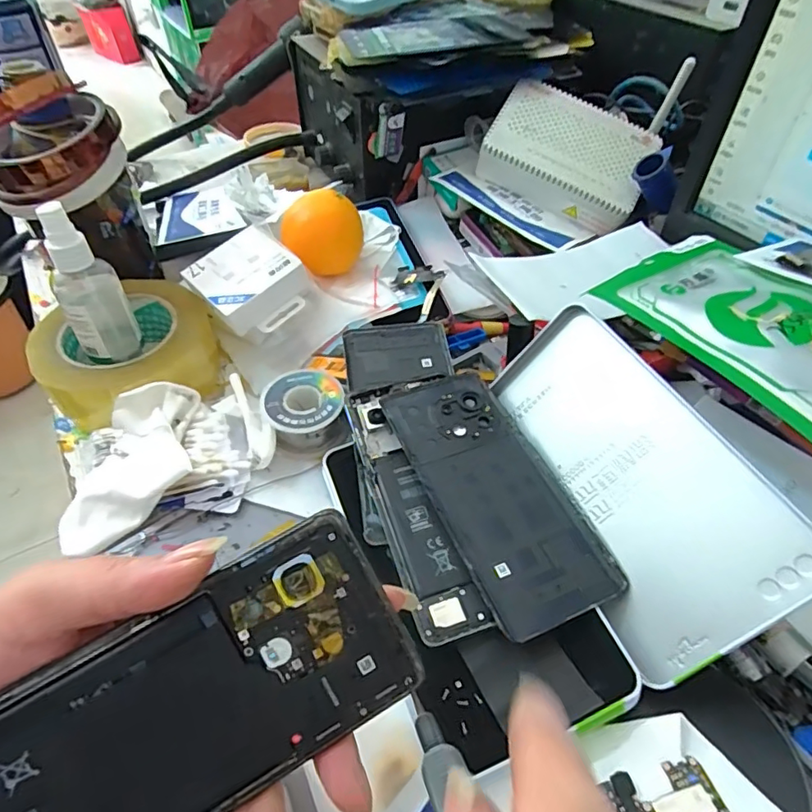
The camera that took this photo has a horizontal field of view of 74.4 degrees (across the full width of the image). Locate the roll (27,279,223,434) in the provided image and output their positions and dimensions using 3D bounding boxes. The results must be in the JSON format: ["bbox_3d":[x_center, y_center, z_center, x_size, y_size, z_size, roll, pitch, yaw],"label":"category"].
[{"bbox_3d":[-0.205,-0.038,0.399,0.117,0.052,0.121,1,49,-1],"label":"roll"}]

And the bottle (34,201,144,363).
[{"bbox_3d":[-0.209,-0.072,0.356,0.038,0.126,0.032,-26,54,-22],"label":"bottle"}]

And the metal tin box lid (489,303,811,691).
[{"bbox_3d":[0.115,0.035,0.290,0.096,0.012,0.187,-45,49,20],"label":"metal tin box lid"}]

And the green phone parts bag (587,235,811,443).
[{"bbox_3d":[0.193,-0.043,0.282,0.092,0.013,0.168,-28,45,-11],"label":"green phone parts bag"}]

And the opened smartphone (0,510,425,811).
[{"bbox_3d":[-0.077,0.106,0.178,0.158,0.004,0.071,-29,93,-11],"label":"opened smartphone"}]

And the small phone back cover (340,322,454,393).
[{"bbox_3d":[-0.005,-0.035,0.371,0.072,0.006,0.056,-8,49,-8],"label":"small phone back cover"}]

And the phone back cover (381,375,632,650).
[{"bbox_3d":[0.048,0.043,0.302,0.071,0.009,0.159,-18,51,-17],"label":"phone back cover"}]

